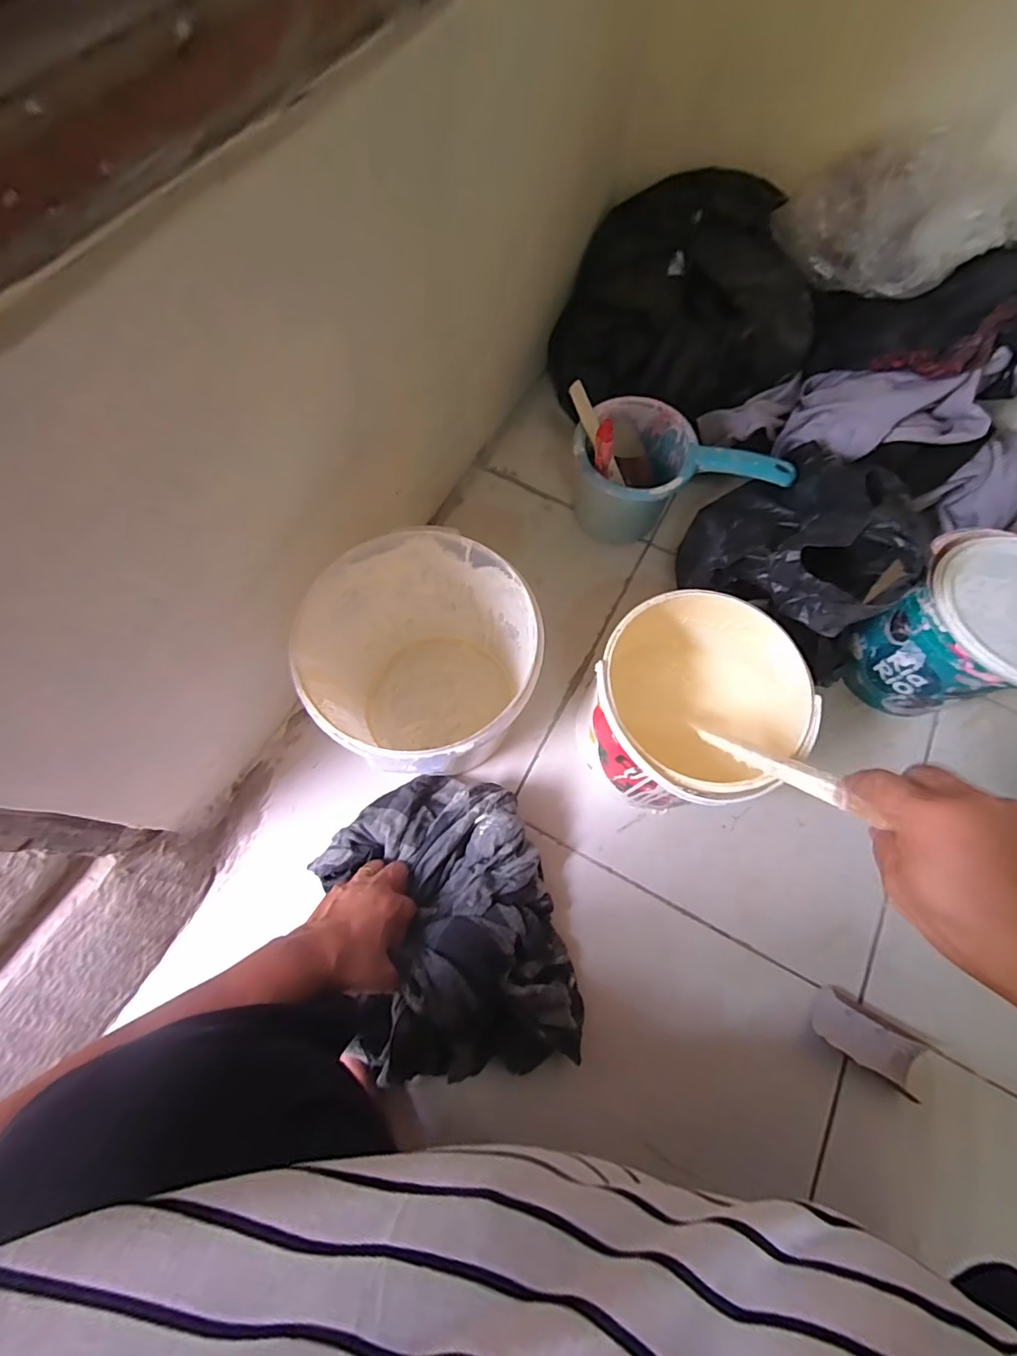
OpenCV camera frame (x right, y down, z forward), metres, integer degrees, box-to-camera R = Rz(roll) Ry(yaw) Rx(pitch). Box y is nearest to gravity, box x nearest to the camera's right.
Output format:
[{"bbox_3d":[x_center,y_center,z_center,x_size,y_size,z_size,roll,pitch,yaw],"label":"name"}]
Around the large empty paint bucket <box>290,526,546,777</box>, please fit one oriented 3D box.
[{"bbox_3d":[-0.080,-0.004,0.526,0.202,0.183,0.197,1,70,-2],"label":"large empty paint bucket"}]

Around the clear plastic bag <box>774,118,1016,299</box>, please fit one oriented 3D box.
[{"bbox_3d":[0.429,-0.493,0.574,0.250,0.129,0.120,31,72,9],"label":"clear plastic bag"}]

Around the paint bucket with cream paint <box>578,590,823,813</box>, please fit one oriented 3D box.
[{"bbox_3d":[0.167,0.038,0.533,0.175,0.191,0.183,1,70,-2],"label":"paint bucket with cream paint"}]

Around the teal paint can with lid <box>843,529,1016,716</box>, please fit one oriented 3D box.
[{"bbox_3d":[0.488,-0.042,0.561,0.161,0.170,0.179,-14,71,-7],"label":"teal paint can with lid"}]

